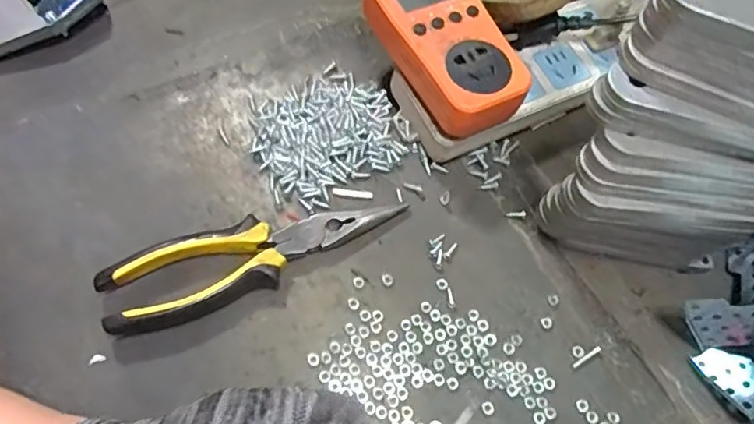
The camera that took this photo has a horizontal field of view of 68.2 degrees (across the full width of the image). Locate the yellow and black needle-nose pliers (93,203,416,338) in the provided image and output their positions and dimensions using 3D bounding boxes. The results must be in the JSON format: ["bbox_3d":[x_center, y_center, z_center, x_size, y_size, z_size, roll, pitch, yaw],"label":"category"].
[{"bbox_3d":[-0.074,0.025,0.350,0.185,0.023,0.044,-20,66,-13],"label":"yellow and black needle-nose pliers"}]

